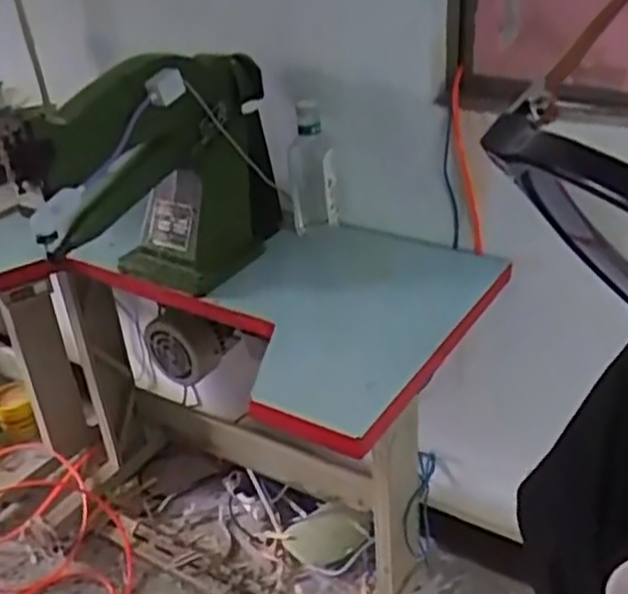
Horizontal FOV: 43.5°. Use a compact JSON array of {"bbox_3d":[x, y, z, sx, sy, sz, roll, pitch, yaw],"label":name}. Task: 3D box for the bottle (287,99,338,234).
[{"bbox_3d":[-0.004,-0.248,1.505,0.085,0.235,0.077,-4,31,-2],"label":"bottle"}]

